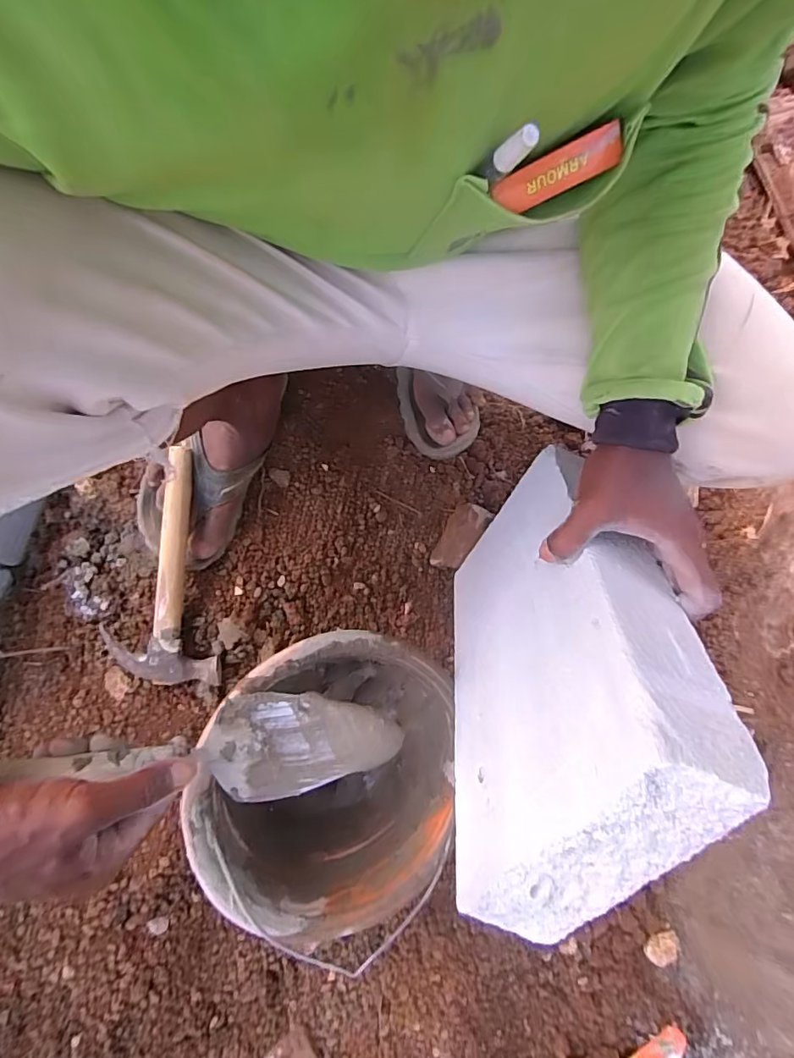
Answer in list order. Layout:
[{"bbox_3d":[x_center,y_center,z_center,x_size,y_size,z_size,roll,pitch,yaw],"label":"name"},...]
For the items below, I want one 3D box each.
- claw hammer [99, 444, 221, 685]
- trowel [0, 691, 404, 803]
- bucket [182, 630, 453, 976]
[{"bbox_3d":[-0.246,0.039,0.545,0.107,0.028,0.251,3,91,1],"label":"claw hammer"},{"bbox_3d":[-0.127,0.160,0.363,0.252,0.043,0.073,2,76,-18],"label":"trowel"},{"bbox_3d":[-0.055,0.228,0.492,0.232,0.176,0.253,2,80,-1],"label":"bucket"}]

